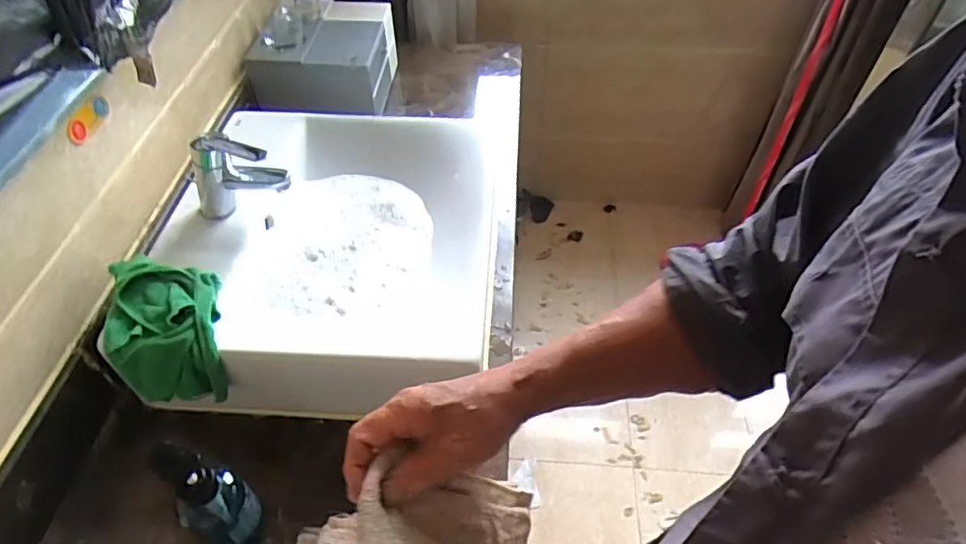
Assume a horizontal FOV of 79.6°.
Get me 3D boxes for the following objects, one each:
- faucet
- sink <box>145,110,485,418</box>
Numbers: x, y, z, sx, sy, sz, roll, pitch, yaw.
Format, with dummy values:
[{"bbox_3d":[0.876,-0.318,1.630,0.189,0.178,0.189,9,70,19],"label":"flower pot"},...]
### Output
[{"bbox_3d":[-0.323,-0.123,0.775,0.130,0.123,0.051,0,49,-1],"label":"faucet"},{"bbox_3d":[-0.204,-0.043,0.857,0.439,0.136,0.487,0,49,-1],"label":"sink"}]

